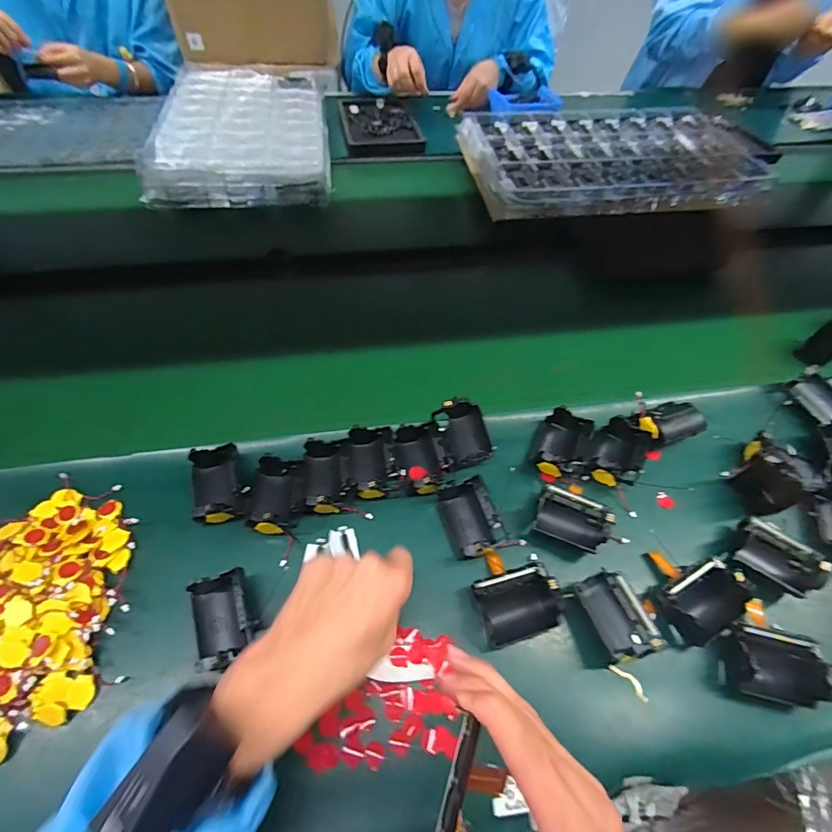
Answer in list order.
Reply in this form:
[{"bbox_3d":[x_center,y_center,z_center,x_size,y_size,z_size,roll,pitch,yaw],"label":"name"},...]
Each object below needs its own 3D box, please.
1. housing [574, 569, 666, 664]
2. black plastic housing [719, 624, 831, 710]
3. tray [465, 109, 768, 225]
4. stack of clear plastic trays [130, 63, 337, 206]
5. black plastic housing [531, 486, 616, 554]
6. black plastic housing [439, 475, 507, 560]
[{"bbox_3d":[0.183,0.180,0.403,0.044,0.030,0.072,-18,59,-15],"label":"housing"},{"bbox_3d":[0.311,0.217,0.386,0.072,0.038,0.056,12,56,5],"label":"black plastic housing"},{"bbox_3d":[0.366,-0.489,0.826,0.539,0.033,0.331,-6,56,-8],"label":"tray"},{"bbox_3d":[-0.323,-0.549,0.836,0.299,0.043,0.472,-6,56,-8],"label":"stack of clear plastic trays"},{"bbox_3d":[0.157,0.105,0.446,0.071,0.025,0.047,21,57,10],"label":"black plastic housing"},{"bbox_3d":[0.054,0.103,0.442,0.047,0.038,0.076,-14,58,-13],"label":"black plastic housing"}]

